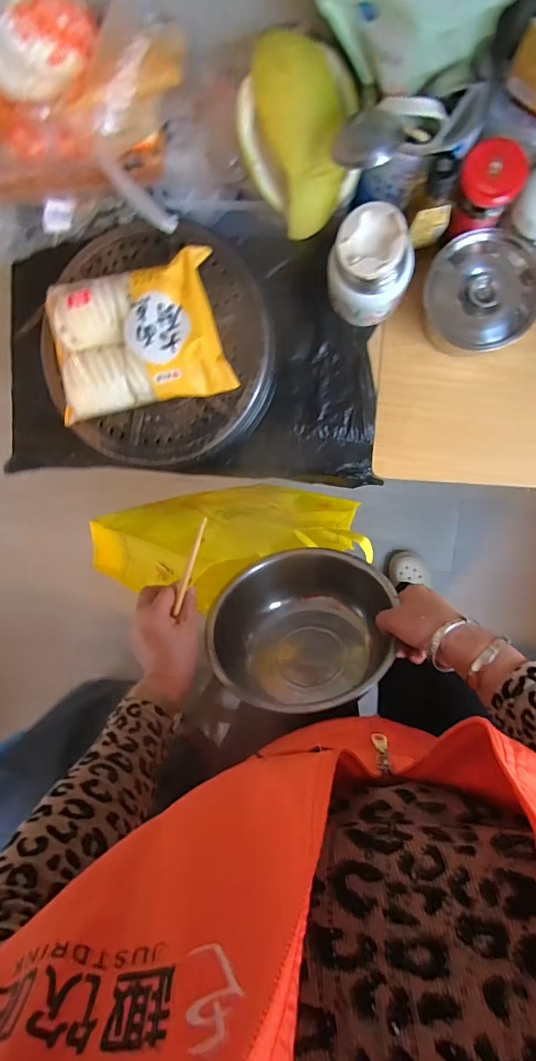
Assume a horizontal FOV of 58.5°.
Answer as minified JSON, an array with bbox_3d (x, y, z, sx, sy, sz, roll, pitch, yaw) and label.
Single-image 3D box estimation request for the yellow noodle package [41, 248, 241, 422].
[{"bbox_3d":[-0.160,-0.225,0.560,0.211,0.039,0.156,-10,94,8],"label":"yellow noodle package"}]

